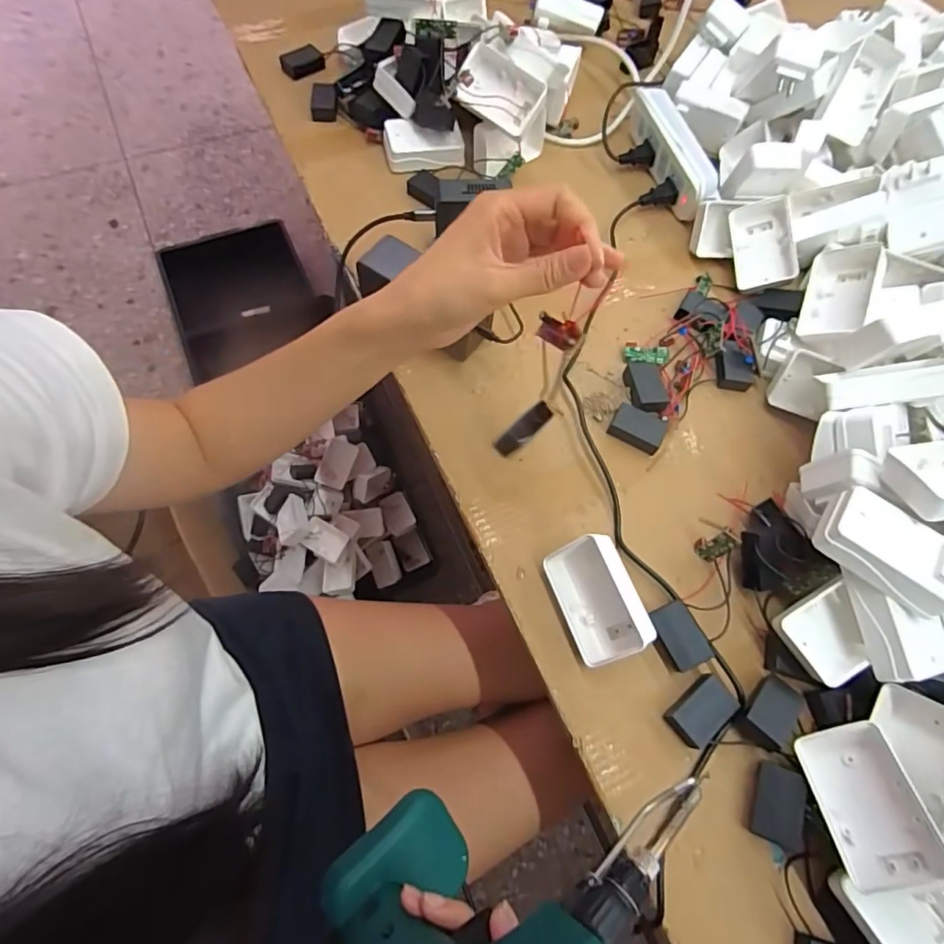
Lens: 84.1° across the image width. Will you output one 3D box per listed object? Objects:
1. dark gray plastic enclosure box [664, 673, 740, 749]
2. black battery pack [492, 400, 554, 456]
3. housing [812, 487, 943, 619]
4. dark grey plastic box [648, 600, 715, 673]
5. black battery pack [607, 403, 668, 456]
[{"bbox_3d":[0.172,0.181,0.396,0.048,0.015,0.032,-37,73,-16],"label":"dark gray plastic enclosure box"},{"bbox_3d":[0.042,-0.034,0.421,0.054,0.010,0.019,-42,74,-2],"label":"black battery pack"},{"bbox_3d":[0.294,0.049,0.364,0.087,0.037,0.057,35,74,13],"label":"housing"},{"bbox_3d":[0.162,0.130,0.414,0.031,0.020,0.049,-23,70,-11],"label":"dark grey plastic box"},{"bbox_3d":[0.154,-0.041,0.487,0.048,0.017,0.033,25,69,8],"label":"black battery pack"}]

